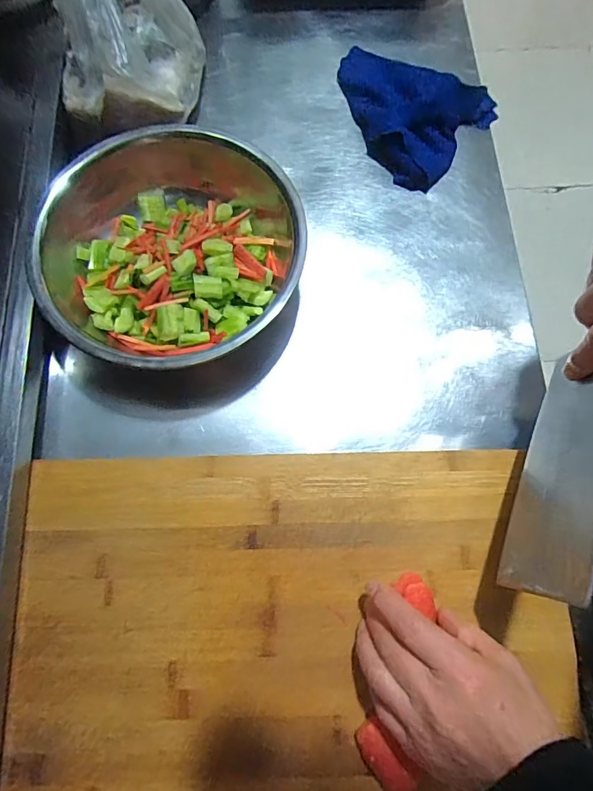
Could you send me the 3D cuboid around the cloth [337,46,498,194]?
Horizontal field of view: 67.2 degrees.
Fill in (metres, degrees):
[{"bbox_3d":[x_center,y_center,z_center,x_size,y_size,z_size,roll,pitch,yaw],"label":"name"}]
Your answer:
[{"bbox_3d":[0.120,-0.351,0.537,0.200,0.039,0.156,41,76,13],"label":"cloth"}]

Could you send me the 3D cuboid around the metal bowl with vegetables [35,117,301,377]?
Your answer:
[{"bbox_3d":[-0.129,-0.143,0.452,0.240,0.073,0.248,0,71,0],"label":"metal bowl with vegetables"}]

